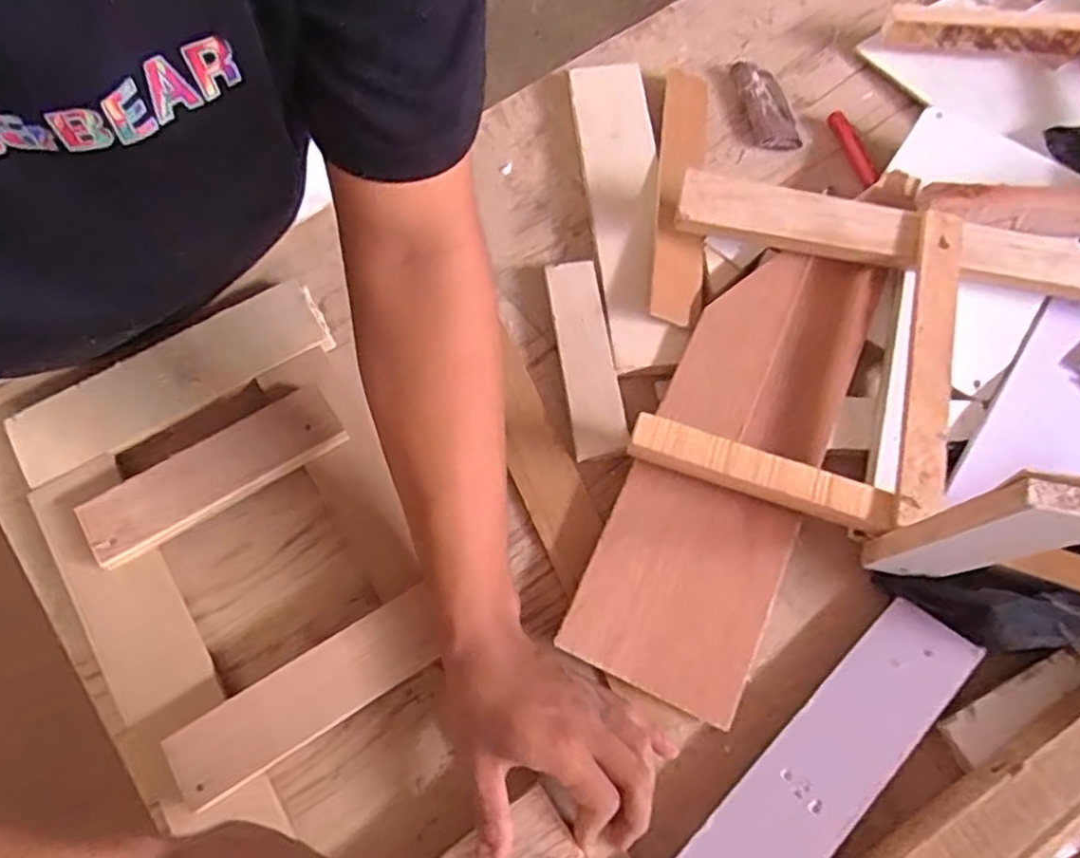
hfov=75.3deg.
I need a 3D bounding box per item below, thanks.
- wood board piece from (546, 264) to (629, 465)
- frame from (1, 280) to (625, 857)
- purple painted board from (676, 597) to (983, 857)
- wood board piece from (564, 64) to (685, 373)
[{"bbox_3d":[0.037,-0.063,0.572,0.043,0.012,0.178,-8,68,-3],"label":"wood board piece"},{"bbox_3d":[-0.133,0.196,0.461,0.236,0.037,0.663,-32,71,-11],"label":"frame"},{"bbox_3d":[0.167,0.231,0.443,0.301,0.011,0.064,-39,53,-18],"label":"purple painted board"},{"bbox_3d":[0.075,-0.209,0.627,0.068,0.012,0.333,-3,68,-2],"label":"wood board piece"}]

